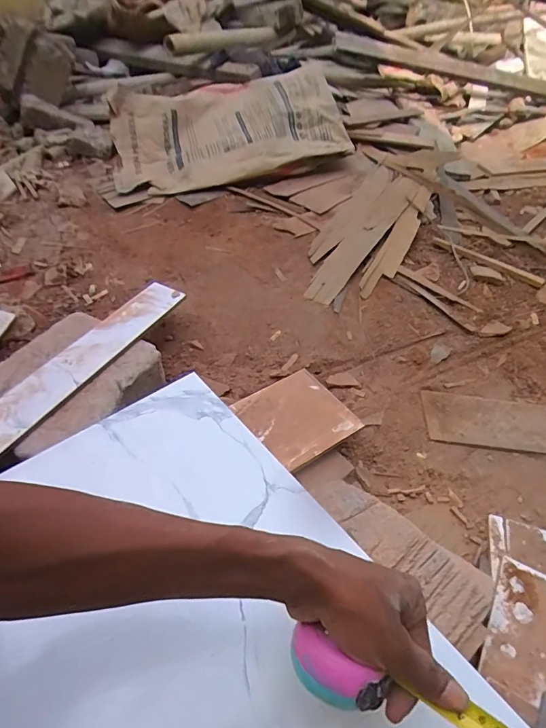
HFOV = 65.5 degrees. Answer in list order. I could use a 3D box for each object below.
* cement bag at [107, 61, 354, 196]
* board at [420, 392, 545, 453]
[{"bbox_3d":[-0.120,-0.679,1.221,0.650,0.192,0.380,-12,50,-16],"label":"cement bag"},{"bbox_3d":[0.397,0.098,0.696,0.295,0.005,0.095,6,48,0],"label":"board"}]

